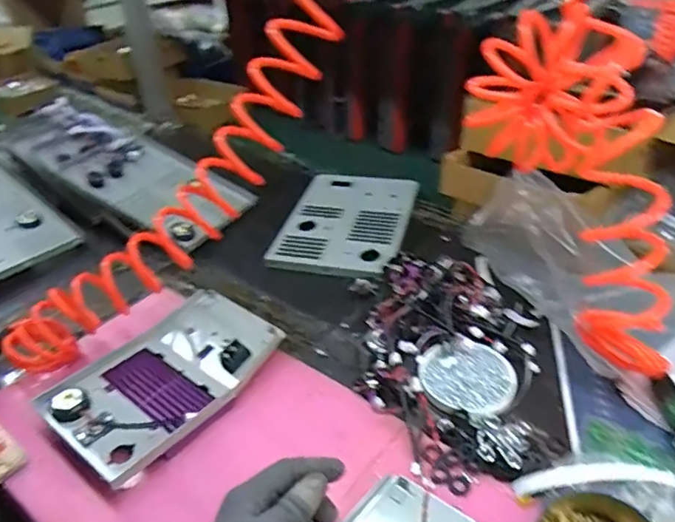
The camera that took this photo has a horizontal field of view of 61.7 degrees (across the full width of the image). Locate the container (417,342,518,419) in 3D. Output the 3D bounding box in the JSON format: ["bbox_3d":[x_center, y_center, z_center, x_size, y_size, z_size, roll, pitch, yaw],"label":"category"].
[{"bbox_3d":[0.137,0.125,0.599,0.098,0.015,0.088,6,36,13],"label":"container"}]

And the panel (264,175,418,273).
[{"bbox_3d":[0.016,-0.064,0.881,0.181,0.015,0.275,6,36,13],"label":"panel"}]

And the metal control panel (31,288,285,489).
[{"bbox_3d":[-0.182,0.121,0.611,0.157,0.036,0.227,24,43,33],"label":"metal control panel"}]

